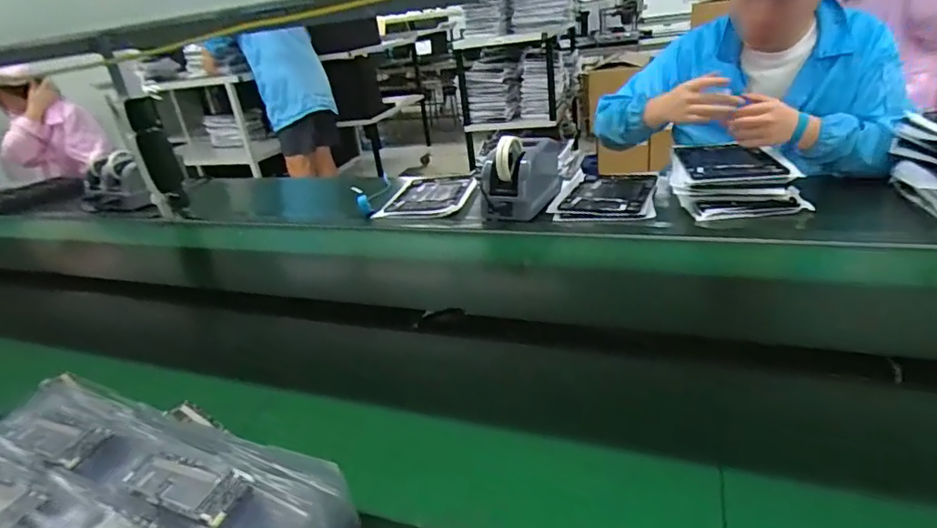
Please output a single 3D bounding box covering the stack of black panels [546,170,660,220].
[{"bbox_3d":[0.299,-0.151,1.130,0.201,0.023,0.256,2,27,19],"label":"stack of black panels"}]

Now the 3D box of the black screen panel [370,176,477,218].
[{"bbox_3d":[-0.093,-0.166,1.258,0.199,0.018,0.267,-1,26,14],"label":"black screen panel"}]

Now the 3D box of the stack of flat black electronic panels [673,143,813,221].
[{"bbox_3d":[0.521,-0.171,1.039,0.227,0.077,0.234,-2,26,13],"label":"stack of flat black electronic panels"}]

